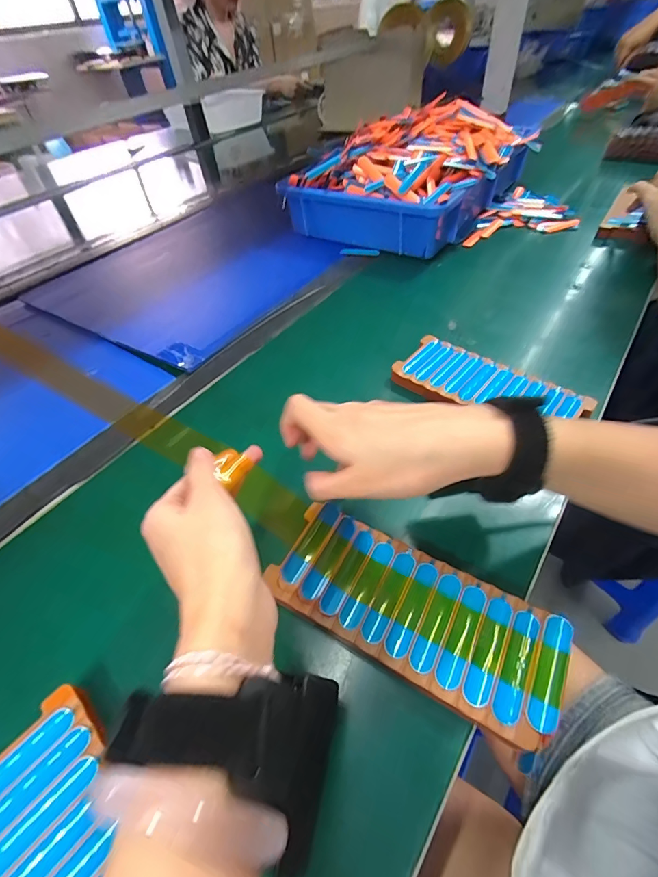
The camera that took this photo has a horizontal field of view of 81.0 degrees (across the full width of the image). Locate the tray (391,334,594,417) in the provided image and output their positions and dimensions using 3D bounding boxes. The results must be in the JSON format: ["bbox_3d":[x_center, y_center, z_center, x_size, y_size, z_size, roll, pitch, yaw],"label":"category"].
[{"bbox_3d":[0.151,-0.047,0.374,0.167,0.021,0.075,31,58,28],"label":"tray"}]

